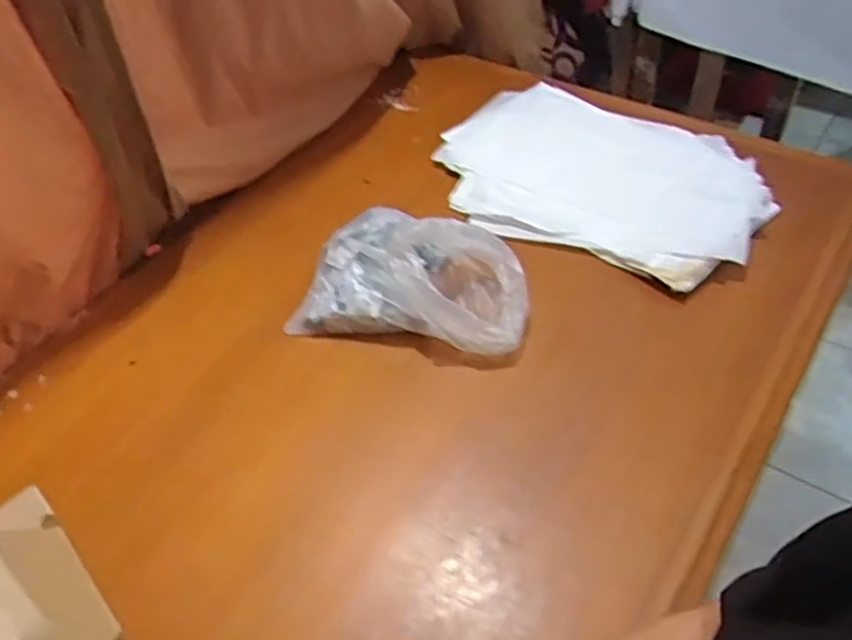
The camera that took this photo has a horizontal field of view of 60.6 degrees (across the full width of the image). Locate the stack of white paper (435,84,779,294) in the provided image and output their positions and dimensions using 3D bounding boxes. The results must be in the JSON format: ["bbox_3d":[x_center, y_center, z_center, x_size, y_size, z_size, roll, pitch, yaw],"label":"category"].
[{"bbox_3d":[0.232,-0.202,1.014,0.443,0.033,0.305,26,56,25],"label":"stack of white paper"}]

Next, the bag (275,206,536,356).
[{"bbox_3d":[-0.010,-0.069,0.875,0.272,0.110,0.191,8,50,12],"label":"bag"}]

